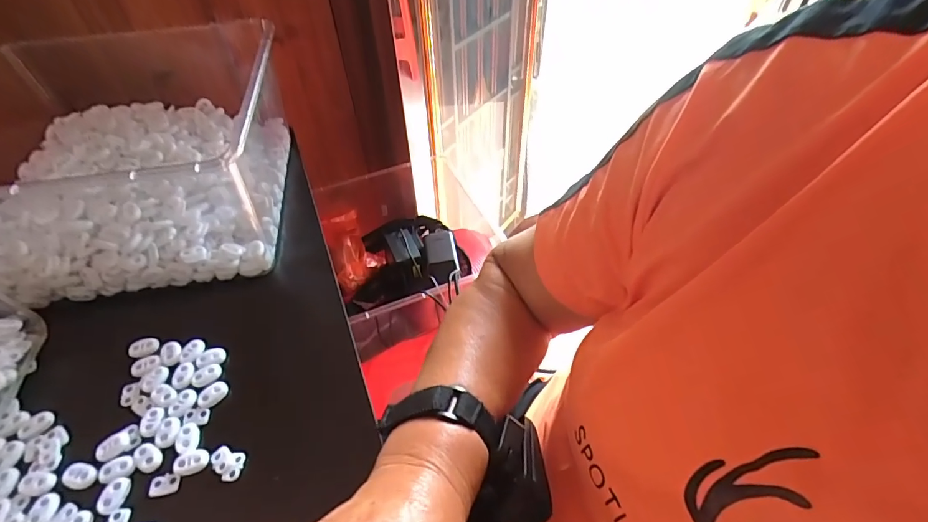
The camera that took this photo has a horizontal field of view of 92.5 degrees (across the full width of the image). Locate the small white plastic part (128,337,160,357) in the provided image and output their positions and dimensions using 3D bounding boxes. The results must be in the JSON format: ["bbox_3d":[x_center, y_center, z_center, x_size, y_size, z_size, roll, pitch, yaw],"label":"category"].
[{"bbox_3d":[-0.272,0.074,0.378,0.025,0.004,0.017,-8,47,-5],"label":"small white plastic part"}]

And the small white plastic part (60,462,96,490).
[{"bbox_3d":[-0.268,0.149,0.309,0.025,0.004,0.016,10,48,11],"label":"small white plastic part"}]

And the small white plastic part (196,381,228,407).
[{"bbox_3d":[-0.197,0.105,0.349,0.015,0.005,0.023,32,56,28],"label":"small white plastic part"}]

